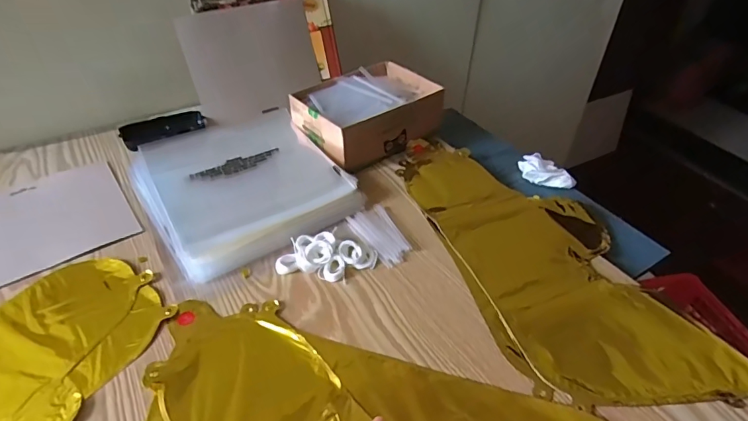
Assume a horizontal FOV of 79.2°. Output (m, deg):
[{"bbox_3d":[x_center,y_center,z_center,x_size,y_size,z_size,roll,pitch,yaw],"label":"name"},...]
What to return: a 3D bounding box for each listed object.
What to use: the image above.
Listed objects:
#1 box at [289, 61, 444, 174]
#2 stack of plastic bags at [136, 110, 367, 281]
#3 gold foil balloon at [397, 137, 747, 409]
[{"bbox_3d":[-0.005,-0.137,0.638,0.192,0.075,0.126,-28,49,-28],"label":"box"},{"bbox_3d":[-0.166,-0.038,0.559,0.212,0.032,0.242,-26,48,-26],"label":"stack of plastic bags"},{"bbox_3d":[0.176,0.034,0.501,0.189,0.008,0.409,-12,43,-14],"label":"gold foil balloon"}]

